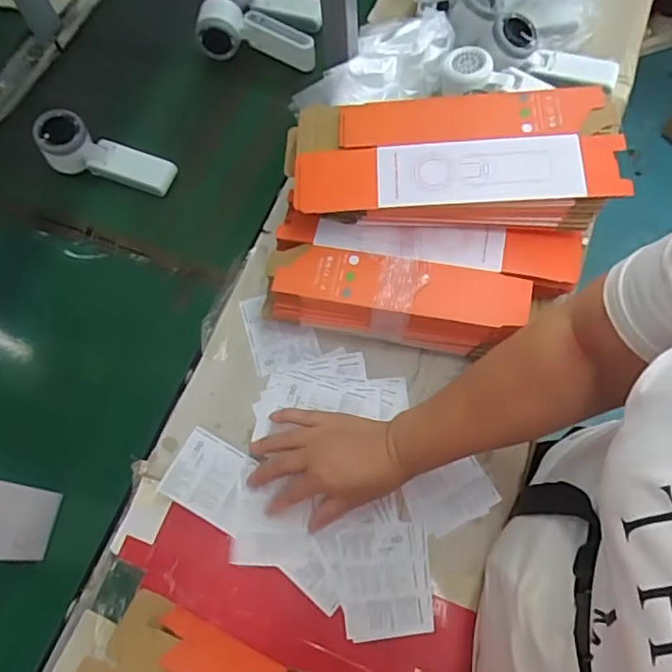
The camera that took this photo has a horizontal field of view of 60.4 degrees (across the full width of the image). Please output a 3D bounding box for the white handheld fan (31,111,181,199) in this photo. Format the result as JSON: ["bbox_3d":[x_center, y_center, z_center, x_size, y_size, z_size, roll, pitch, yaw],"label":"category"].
[{"bbox_3d":[-0.275,-0.219,0.697,0.162,0.062,0.052,14,69,9],"label":"white handheld fan"}]

